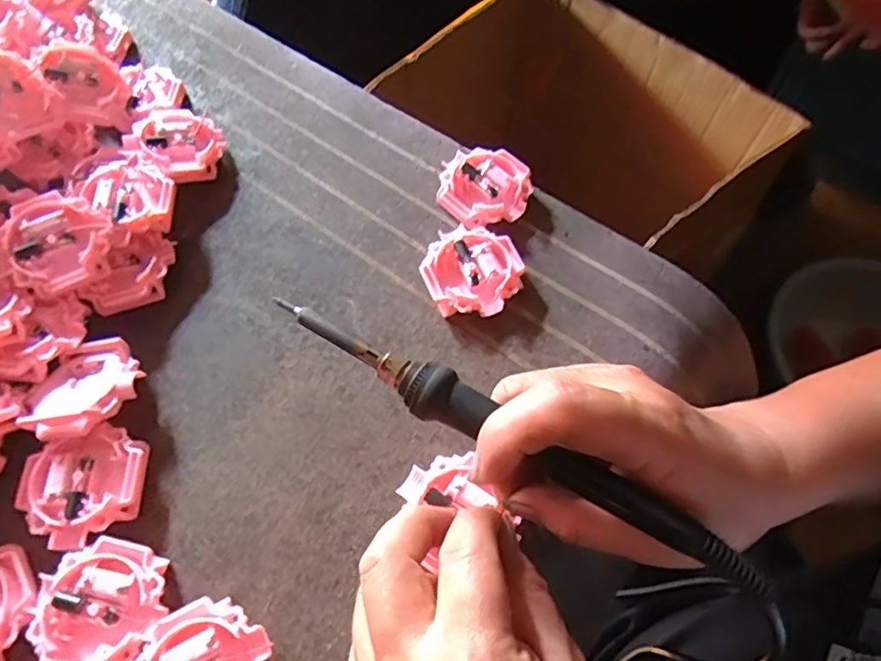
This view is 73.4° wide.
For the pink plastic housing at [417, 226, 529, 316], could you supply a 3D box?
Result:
[{"bbox_3d":[0.017,-0.032,0.322,0.051,0.015,0.053,0,64,0],"label":"pink plastic housing"}]

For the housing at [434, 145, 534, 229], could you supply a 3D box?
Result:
[{"bbox_3d":[0.026,-0.084,0.349,0.054,0.015,0.050,0,64,0],"label":"housing"}]

